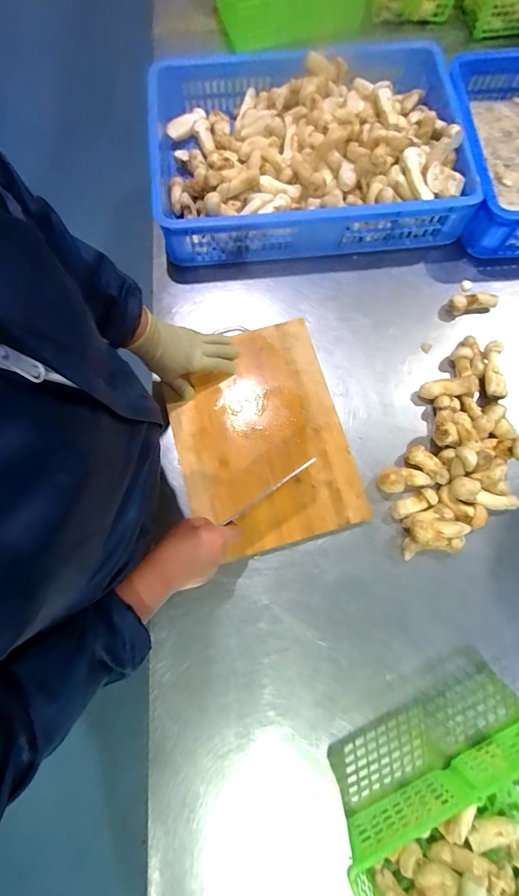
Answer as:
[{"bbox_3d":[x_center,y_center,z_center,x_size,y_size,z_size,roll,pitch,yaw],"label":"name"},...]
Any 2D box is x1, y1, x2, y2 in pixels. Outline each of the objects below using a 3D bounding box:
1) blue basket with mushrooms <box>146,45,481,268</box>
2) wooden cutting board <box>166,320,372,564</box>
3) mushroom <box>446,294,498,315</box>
[{"bbox_3d":[0.097,-0.606,0.755,0.597,0.113,0.452,-7,75,0],"label":"blue basket with mushrooms"},{"bbox_3d":[-0.003,-0.023,0.639,0.279,0.029,0.369,-14,75,-2],"label":"wooden cutting board"},{"bbox_3d":[0.396,-0.268,0.708,0.090,0.037,0.028,-14,75,-2],"label":"mushroom"}]

